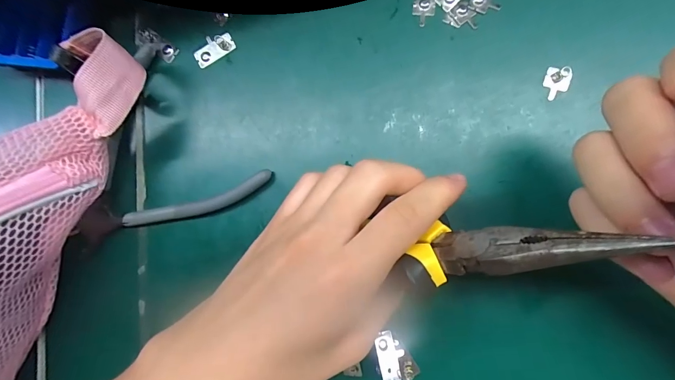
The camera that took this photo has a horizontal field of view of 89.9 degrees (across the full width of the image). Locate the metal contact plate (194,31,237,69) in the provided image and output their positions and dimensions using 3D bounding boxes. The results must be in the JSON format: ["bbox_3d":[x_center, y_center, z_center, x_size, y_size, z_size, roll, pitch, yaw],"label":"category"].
[{"bbox_3d":[-0.086,-0.098,0.235,0.029,0.007,0.016,-32,85,6],"label":"metal contact plate"}]

